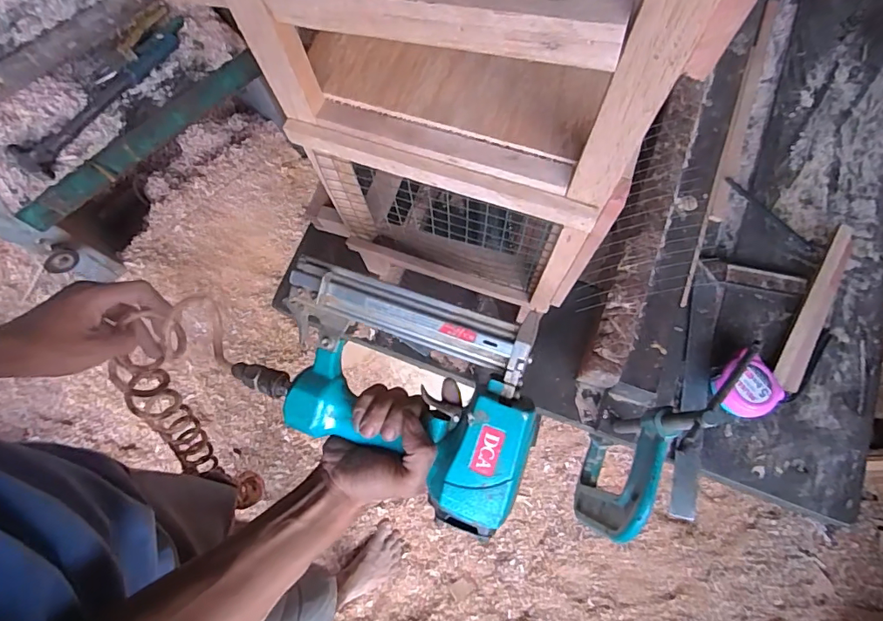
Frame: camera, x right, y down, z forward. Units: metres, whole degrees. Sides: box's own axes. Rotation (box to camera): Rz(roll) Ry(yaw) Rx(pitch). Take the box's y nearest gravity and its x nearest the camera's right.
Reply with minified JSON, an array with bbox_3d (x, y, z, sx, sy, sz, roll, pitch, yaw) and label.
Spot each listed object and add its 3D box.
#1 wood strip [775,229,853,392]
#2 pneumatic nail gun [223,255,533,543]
[{"bbox_3d":[0.448,-0.005,0.584,0.032,0.007,0.224,30,76,11],"label":"wood strip"},{"bbox_3d":[-0.044,0.062,0.390,0.233,0.057,0.158,16,74,7],"label":"pneumatic nail gun"}]

